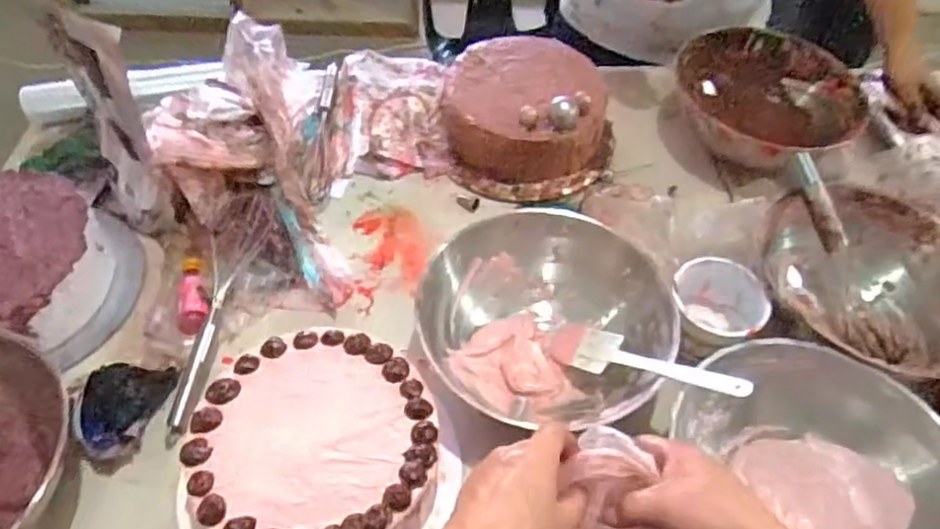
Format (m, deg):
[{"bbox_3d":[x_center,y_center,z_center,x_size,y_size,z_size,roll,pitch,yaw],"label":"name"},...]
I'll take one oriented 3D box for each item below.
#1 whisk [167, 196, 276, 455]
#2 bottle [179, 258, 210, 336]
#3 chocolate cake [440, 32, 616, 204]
[{"bbox_3d":[-0.263,0.040,0.669,0.067,0.046,0.288,5,51,0],"label":"whisk"},{"bbox_3d":[-0.295,0.028,0.684,0.031,0.026,0.103,-10,53,-11],"label":"bottle"},{"bbox_3d":[0.081,-0.205,0.846,0.221,0.103,0.227,-4,52,-7],"label":"chocolate cake"}]

